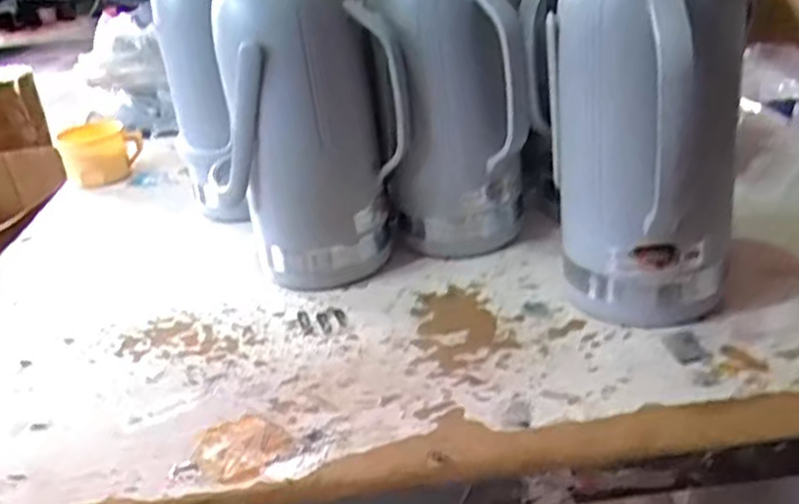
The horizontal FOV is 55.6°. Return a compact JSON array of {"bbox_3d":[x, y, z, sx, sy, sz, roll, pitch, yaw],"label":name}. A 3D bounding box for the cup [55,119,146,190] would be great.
[{"bbox_3d":[-0.469,-0.154,1.207,0.126,0.100,0.096,-17,29,-19],"label":"cup"}]

